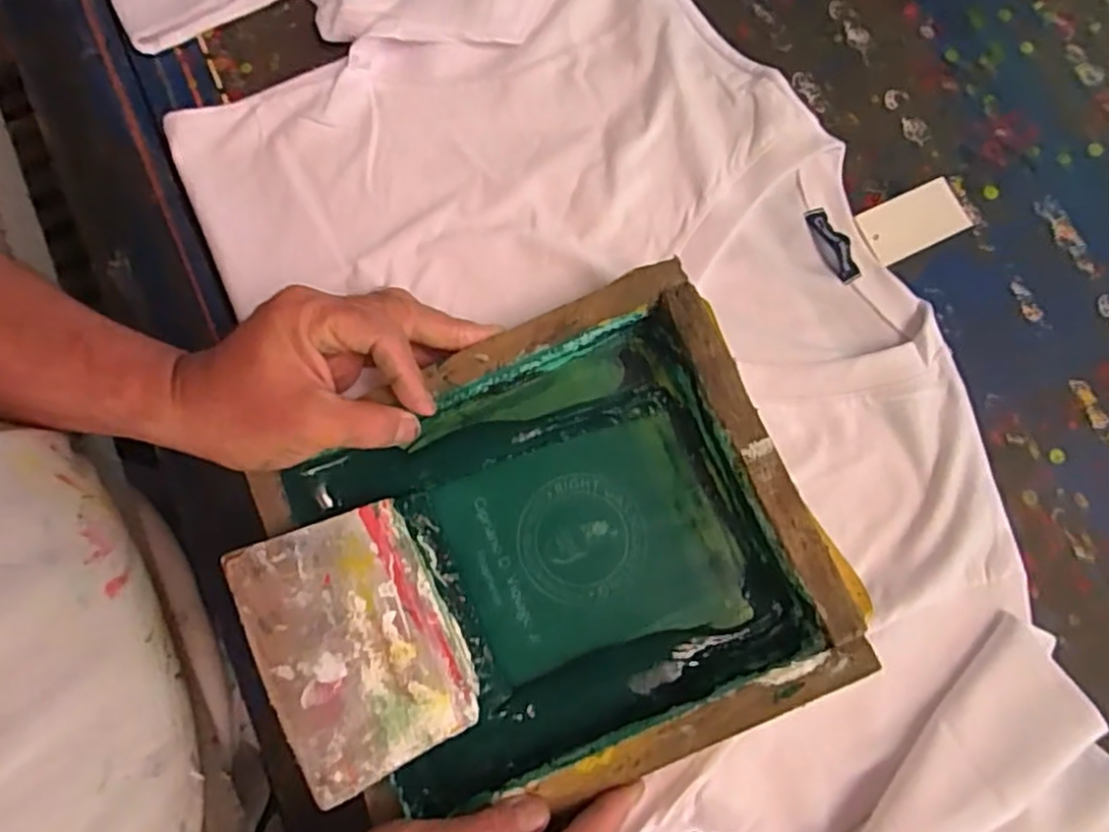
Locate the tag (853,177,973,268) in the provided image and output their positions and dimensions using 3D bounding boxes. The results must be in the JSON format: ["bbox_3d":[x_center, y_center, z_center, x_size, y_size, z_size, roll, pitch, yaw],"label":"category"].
[{"bbox_3d":[0.233,-0.126,0.446,0.069,0.004,0.038,-25,80,-5],"label":"tag"}]

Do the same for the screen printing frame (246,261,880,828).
[{"bbox_3d":[-0.007,0.074,0.373,0.263,0.056,0.232,-23,80,-5],"label":"screen printing frame"}]

